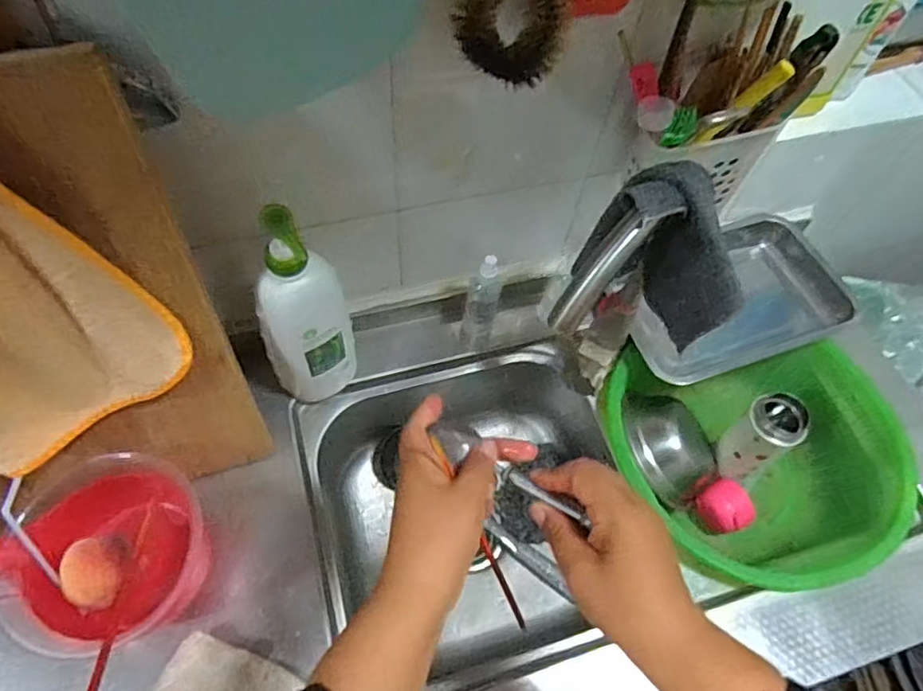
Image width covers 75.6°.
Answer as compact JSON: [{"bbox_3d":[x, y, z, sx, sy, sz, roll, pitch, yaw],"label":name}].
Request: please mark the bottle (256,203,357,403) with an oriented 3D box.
[{"bbox_3d":[-0.160,-0.026,0.604,0.080,0.278,0.056,-3,61,-5],"label":"bottle"}]

